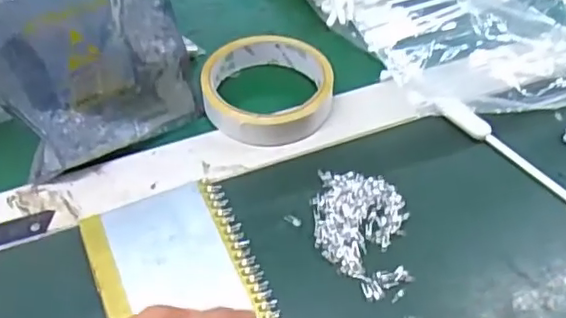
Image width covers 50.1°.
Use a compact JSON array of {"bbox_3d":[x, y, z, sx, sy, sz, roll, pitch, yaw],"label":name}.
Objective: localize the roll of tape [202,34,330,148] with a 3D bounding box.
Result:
[{"bbox_3d":[-0.011,-0.050,0.423,0.088,0.022,0.088,2,52,-2],"label":"roll of tape"}]

